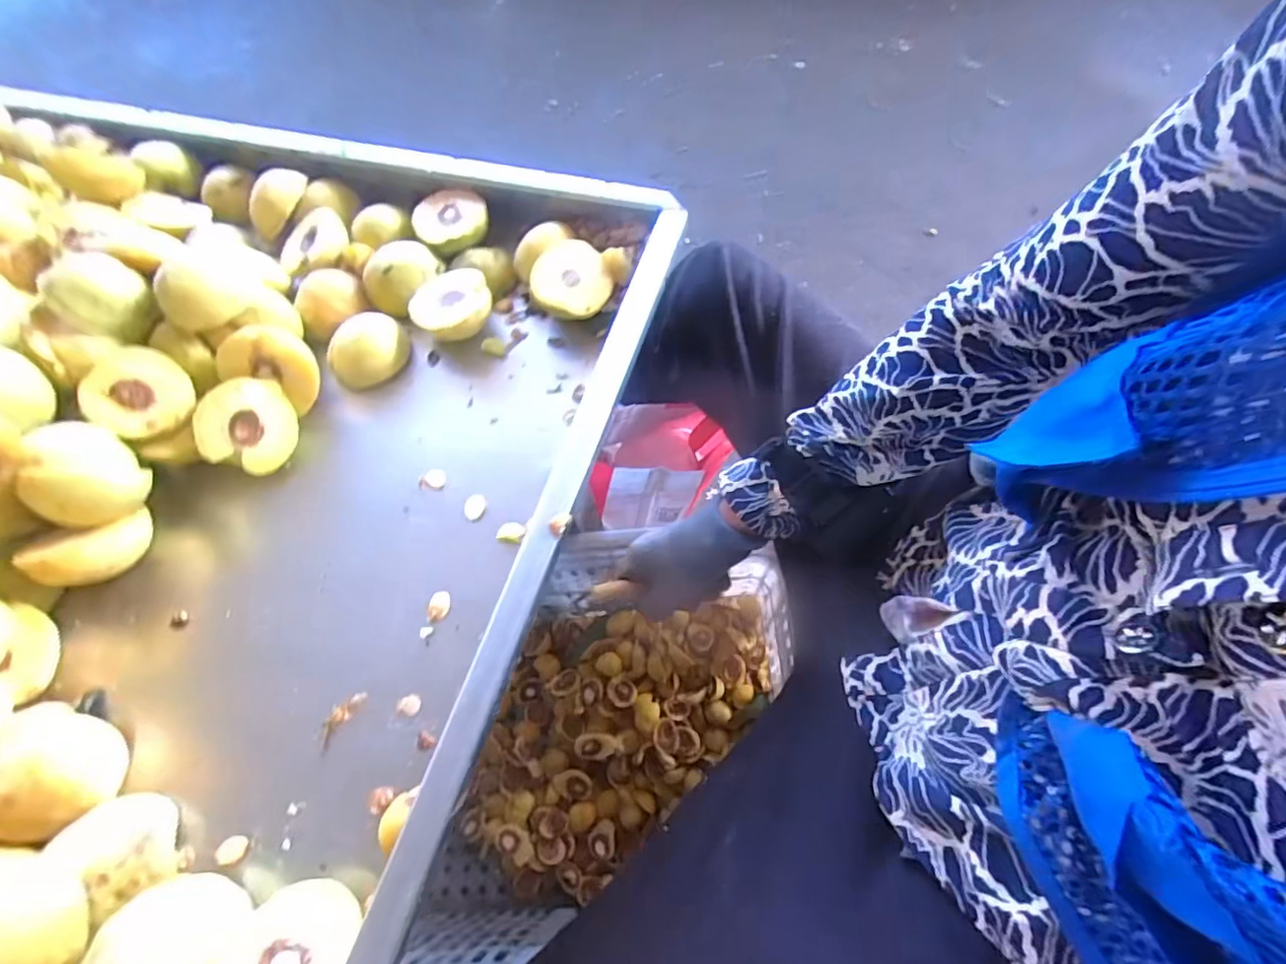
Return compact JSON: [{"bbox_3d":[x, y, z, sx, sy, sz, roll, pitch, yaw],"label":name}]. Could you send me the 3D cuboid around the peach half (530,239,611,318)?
[{"bbox_3d":[-0.058,-0.168,0.464,0.060,0.030,0.059,-12,86,-3],"label":"peach half"}]

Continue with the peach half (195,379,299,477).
[{"bbox_3d":[-0.301,-0.045,0.433,0.064,0.028,0.067,-2,94,-26],"label":"peach half"}]

